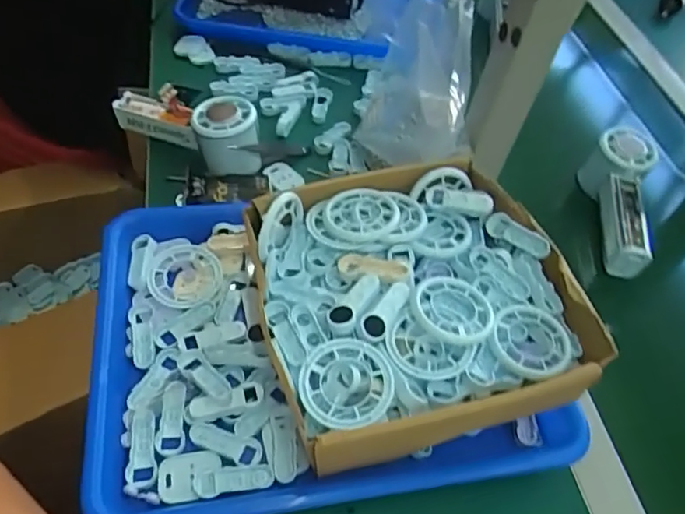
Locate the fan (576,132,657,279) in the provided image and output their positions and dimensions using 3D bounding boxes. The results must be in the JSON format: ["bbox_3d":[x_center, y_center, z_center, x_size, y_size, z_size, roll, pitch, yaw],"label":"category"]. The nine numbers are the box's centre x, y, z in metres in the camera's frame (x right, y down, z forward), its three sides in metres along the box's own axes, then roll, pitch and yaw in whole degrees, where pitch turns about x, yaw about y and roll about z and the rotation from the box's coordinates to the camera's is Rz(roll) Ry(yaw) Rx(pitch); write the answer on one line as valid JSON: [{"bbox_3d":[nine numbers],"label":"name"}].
[{"bbox_3d":[0.268,-0.053,0.537,0.046,0.068,0.140,12,52,1],"label":"fan"}]

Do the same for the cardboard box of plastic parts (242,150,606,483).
[{"bbox_3d":[0.050,0.032,0.407,0.212,0.073,0.203,-8,54,-15],"label":"cardboard box of plastic parts"}]

